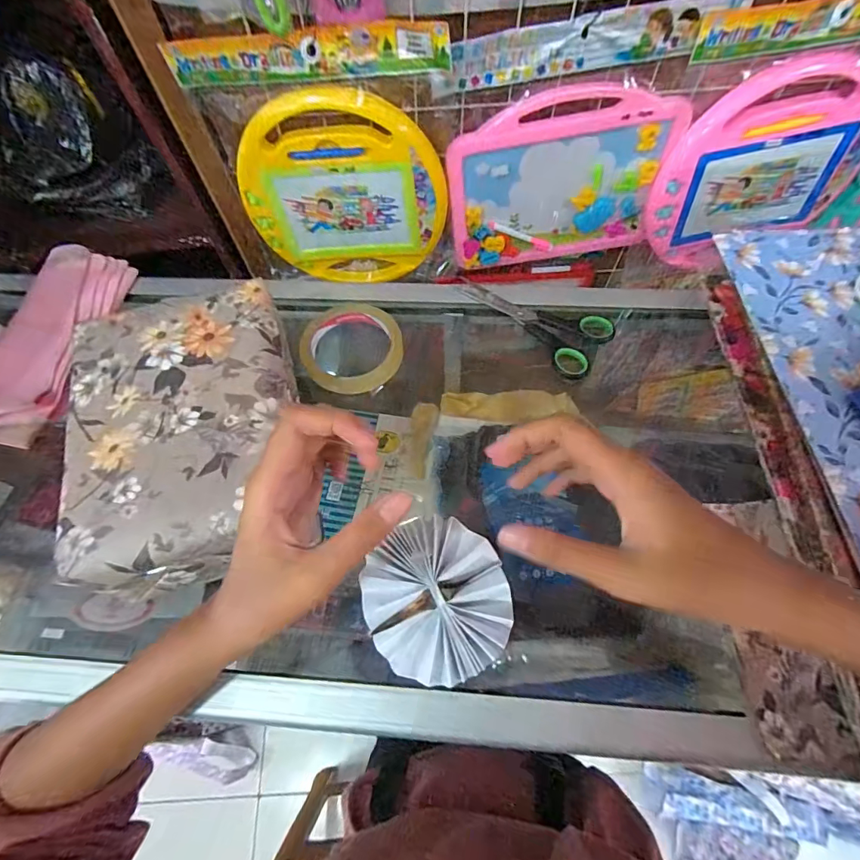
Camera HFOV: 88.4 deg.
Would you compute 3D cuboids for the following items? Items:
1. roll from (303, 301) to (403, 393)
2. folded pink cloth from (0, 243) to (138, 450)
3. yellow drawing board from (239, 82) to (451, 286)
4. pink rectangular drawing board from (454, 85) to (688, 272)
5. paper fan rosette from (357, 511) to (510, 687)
[{"bbox_3d":[-0.075,-0.079,0.422,0.093,0.022,0.092,-1,63,3],"label":"roll"},{"bbox_3d":[-0.362,-0.091,0.429,0.084,0.026,0.222,-1,63,3],"label":"folded pink cloth"},{"bbox_3d":[-0.121,-0.323,0.636,0.282,0.258,0.039,-2,63,2],"label":"yellow drawing board"},{"bbox_3d":[0.177,-0.343,0.630,0.290,0.233,0.024,-5,63,1],"label":"pink rectangular drawing board"},{"bbox_3d":[0.004,0.115,0.306,0.097,0.021,0.102,-1,63,3],"label":"paper fan rosette"}]

